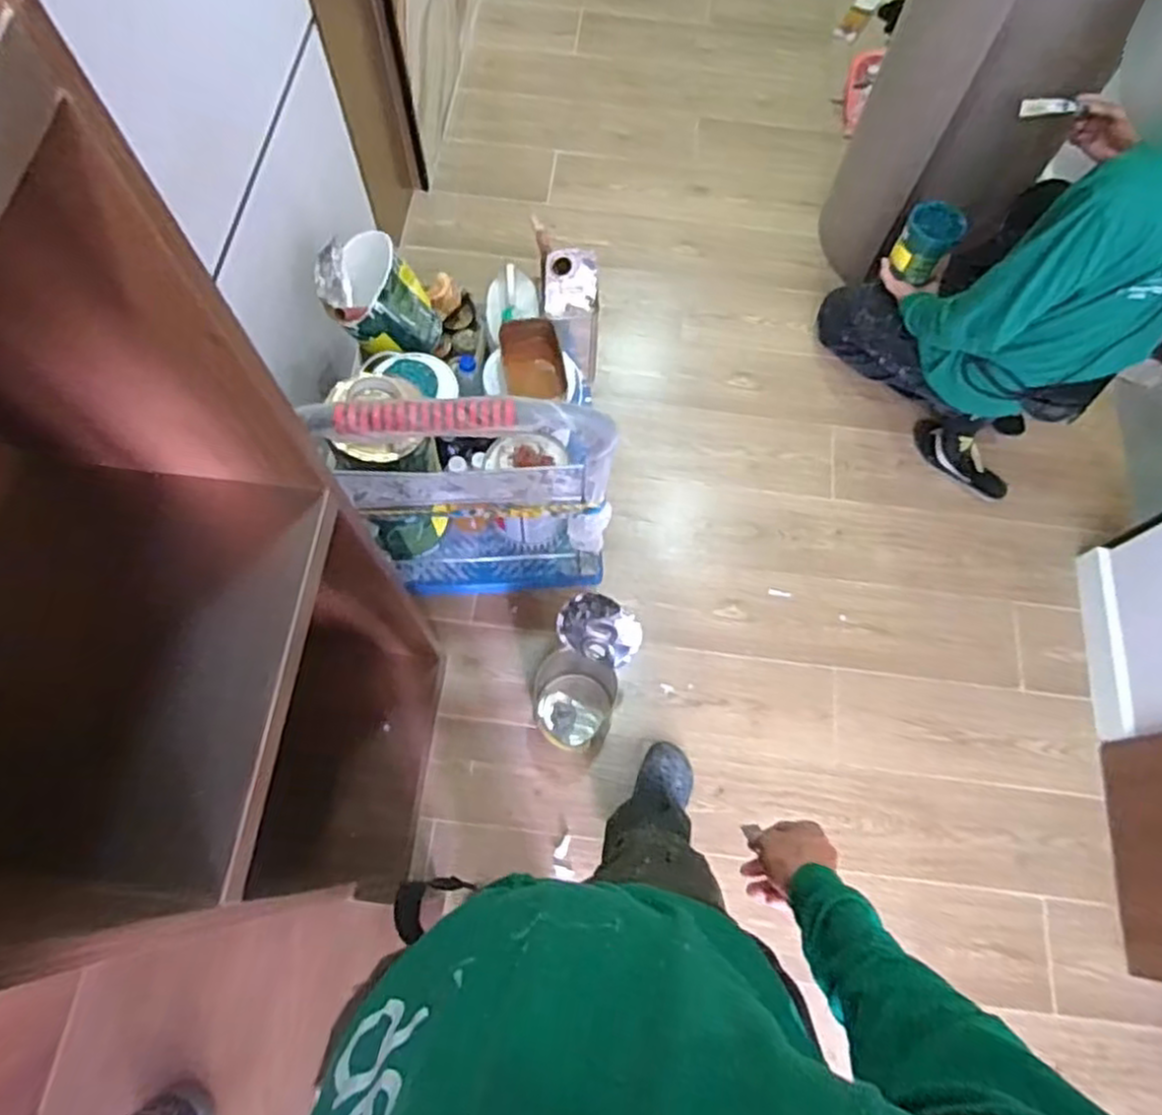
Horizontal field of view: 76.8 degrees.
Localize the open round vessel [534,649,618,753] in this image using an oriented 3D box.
[{"bbox_3d":[-0.022,0.282,1.435,0.153,0.205,0.152,1,69,-1],"label":"open round vessel"}]

